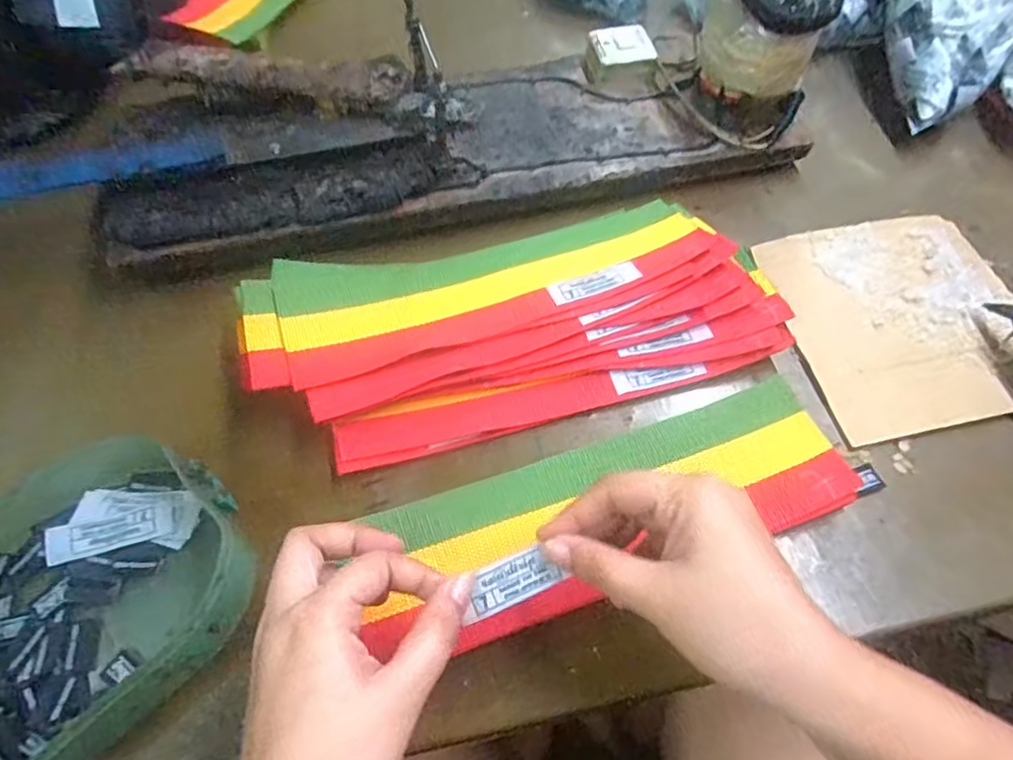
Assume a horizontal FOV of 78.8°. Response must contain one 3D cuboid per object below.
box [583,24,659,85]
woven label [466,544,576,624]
[{"bbox_3d":[0.091,-0.264,0.502,0.049,0.026,0.049,-10,60,-5],"label":"box"},{"bbox_3d":[0.002,0.091,0.277,0.046,0.004,0.020,-20,85,-11],"label":"woven label"}]

